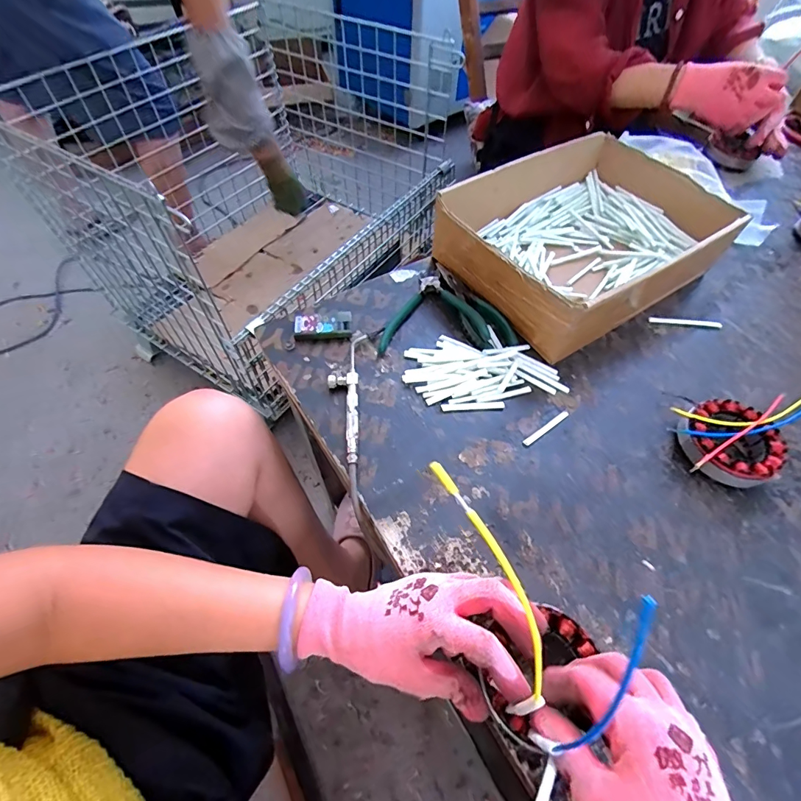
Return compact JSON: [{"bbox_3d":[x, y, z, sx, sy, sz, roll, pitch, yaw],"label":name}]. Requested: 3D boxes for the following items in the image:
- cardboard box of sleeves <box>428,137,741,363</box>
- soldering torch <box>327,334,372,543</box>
[{"bbox_3d":[0.249,-0.219,0.544,0.359,0.088,0.244,-26,61,-17],"label":"cardboard box of sleeves"},{"bbox_3d":[-0.053,0.021,0.426,0.038,0.015,0.227,-4,57,-4],"label":"soldering torch"}]

